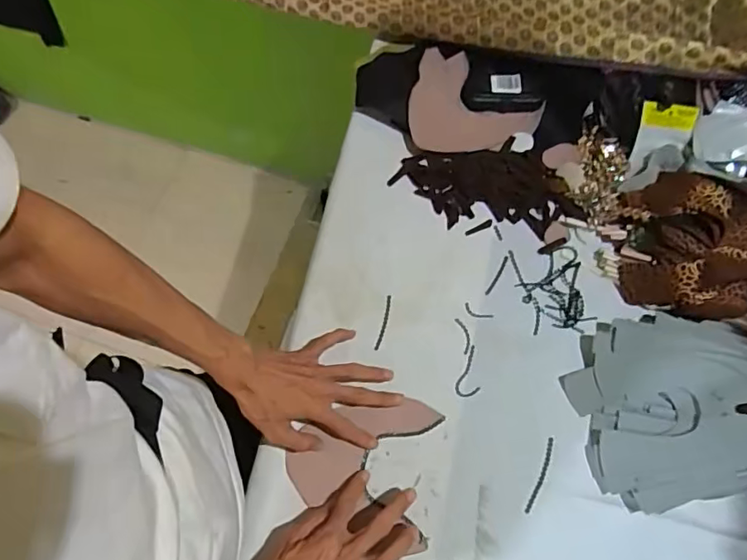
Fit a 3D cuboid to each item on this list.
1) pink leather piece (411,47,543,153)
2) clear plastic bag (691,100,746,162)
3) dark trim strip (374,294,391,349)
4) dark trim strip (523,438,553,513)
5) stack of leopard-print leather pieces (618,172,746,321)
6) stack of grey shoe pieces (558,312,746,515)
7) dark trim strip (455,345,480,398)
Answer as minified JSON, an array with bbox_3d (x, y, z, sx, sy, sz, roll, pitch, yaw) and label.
[{"bbox_3d":[0.141,-0.253,0.741,0.177,0.030,0.161,3,68,1],"label":"pink leather piece"},{"bbox_3d":[0.469,-0.191,0.681,0.099,0.011,0.084,3,80,33],"label":"clear plastic bag"},{"bbox_3d":[0.013,0.053,0.655,0.007,0.004,0.071,13,69,5],"label":"dark trim strip"},{"bbox_3d":[0.190,0.222,0.601,0.010,0.004,0.087,23,70,9],"label":"dark trim strip"},{"bbox_3d":[0.421,-0.038,0.652,0.204,0.081,0.169,7,69,3],"label":"stack of leopard-print leather pieces"},{"bbox_3d":[0.358,0.129,0.586,0.245,0.093,0.208,-10,69,-4],"label":"stack of grey shoe pieces"},{"bbox_3d":[0.120,0.113,0.638,0.028,0.004,0.064,23,70,9],"label":"dark trim strip"}]

